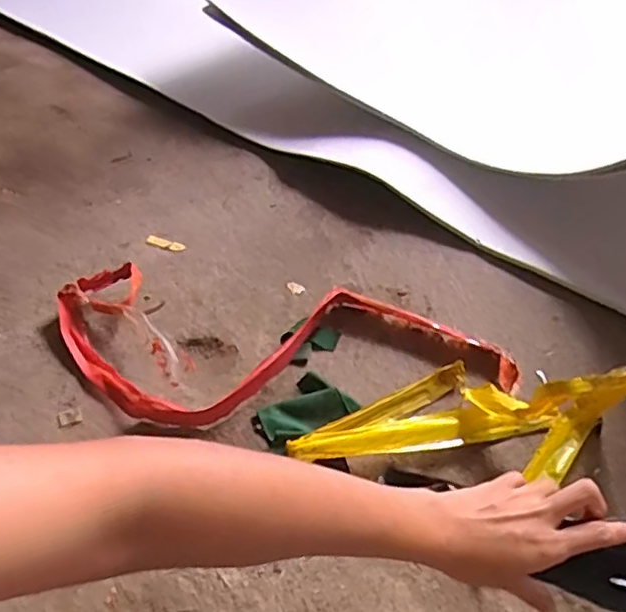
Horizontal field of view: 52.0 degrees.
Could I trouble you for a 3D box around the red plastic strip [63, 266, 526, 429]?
[{"bbox_3d":[-0.051,0.059,0.805,0.586,0.038,0.210,5,49,6],"label":"red plastic strip"}]

